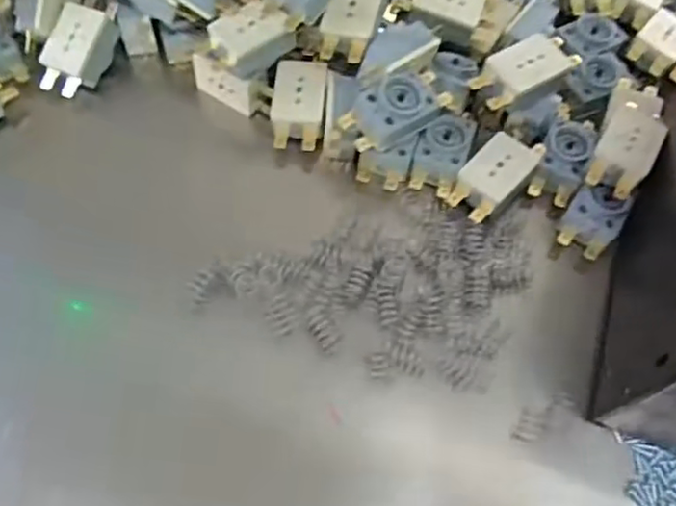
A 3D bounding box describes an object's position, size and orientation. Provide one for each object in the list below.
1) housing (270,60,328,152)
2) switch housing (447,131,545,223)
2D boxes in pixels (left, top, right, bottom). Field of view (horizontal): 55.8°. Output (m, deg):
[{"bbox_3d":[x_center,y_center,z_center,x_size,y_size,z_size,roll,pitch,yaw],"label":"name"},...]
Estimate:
[{"bbox_3d":[-0.021,-0.080,0.340,0.027,0.014,0.045,5,63,-1],"label":"housing"},{"bbox_3d":[0.081,-0.041,0.329,0.027,0.014,0.055,40,67,15],"label":"switch housing"}]

